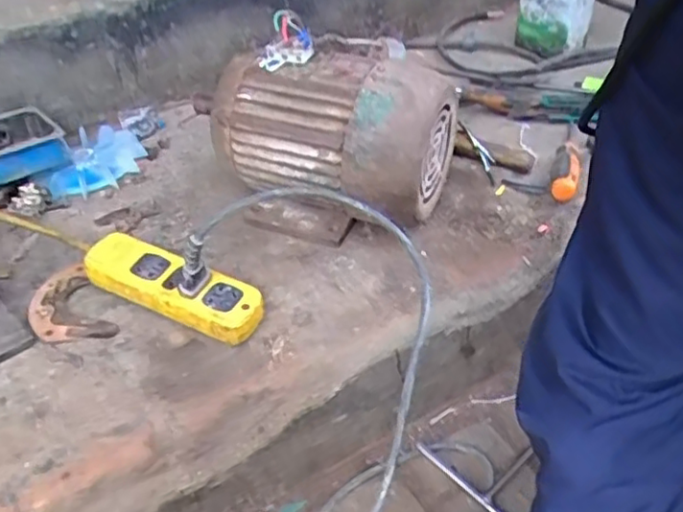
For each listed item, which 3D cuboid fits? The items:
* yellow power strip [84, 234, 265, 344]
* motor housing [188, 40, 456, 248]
[{"bbox_3d":[-0.166,0.034,0.652,0.190,0.046,0.058,16,44,20],"label":"yellow power strip"},{"bbox_3d":[-0.007,-0.139,0.738,0.247,0.181,0.190,16,44,20],"label":"motor housing"}]

